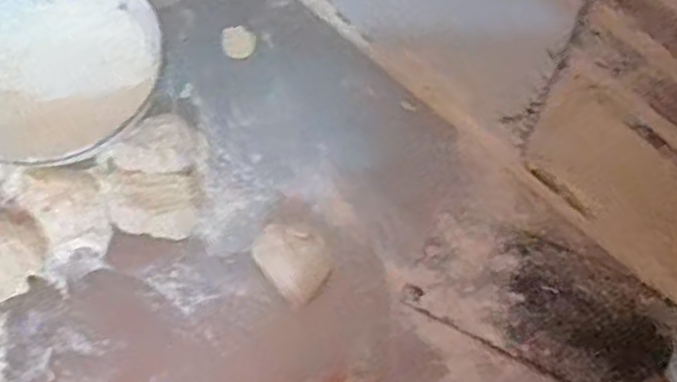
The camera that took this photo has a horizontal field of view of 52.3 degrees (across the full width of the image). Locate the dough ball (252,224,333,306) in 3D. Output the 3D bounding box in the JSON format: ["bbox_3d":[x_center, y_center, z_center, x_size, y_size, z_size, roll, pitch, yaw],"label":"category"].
[{"bbox_3d":[-0.031,0.051,0.511,0.048,0.030,0.058,-37,73,-14],"label":"dough ball"}]

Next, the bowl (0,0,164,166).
[{"bbox_3d":[-0.229,-0.097,0.557,0.161,0.058,0.154,0,68,0],"label":"bowl"}]

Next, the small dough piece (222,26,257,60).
[{"bbox_3d":[-0.086,-0.128,0.596,0.028,0.006,0.029,0,68,0],"label":"small dough piece"}]

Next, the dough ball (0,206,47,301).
[{"bbox_3d":[-0.253,0.047,0.519,0.060,0.023,0.070,10,69,3],"label":"dough ball"}]

